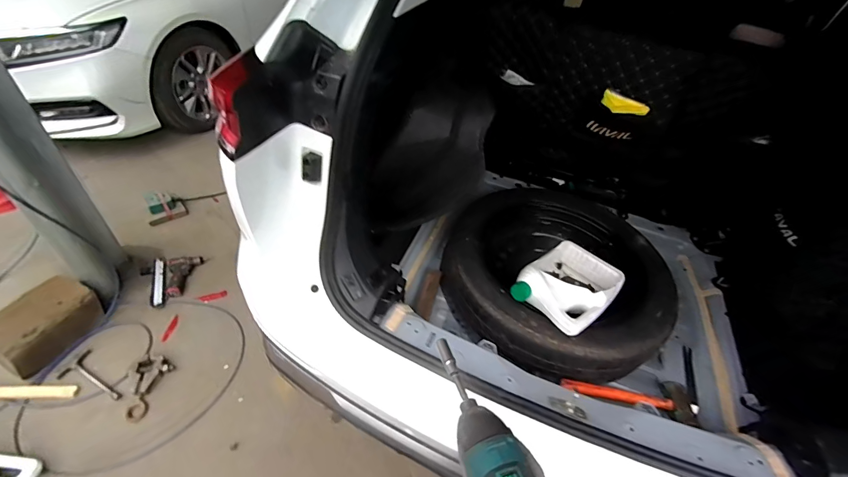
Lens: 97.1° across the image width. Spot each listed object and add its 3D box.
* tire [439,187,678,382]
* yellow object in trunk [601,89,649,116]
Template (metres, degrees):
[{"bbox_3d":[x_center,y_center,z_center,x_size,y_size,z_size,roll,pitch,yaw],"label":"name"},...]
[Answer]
[{"bbox_3d":[0.392,0.095,1.115,0.638,0.129,0.611,4,43,-4],"label":"tire"},{"bbox_3d":[0.566,-0.377,1.051,0.123,0.042,0.032,19,44,12],"label":"yellow object in trunk"}]

